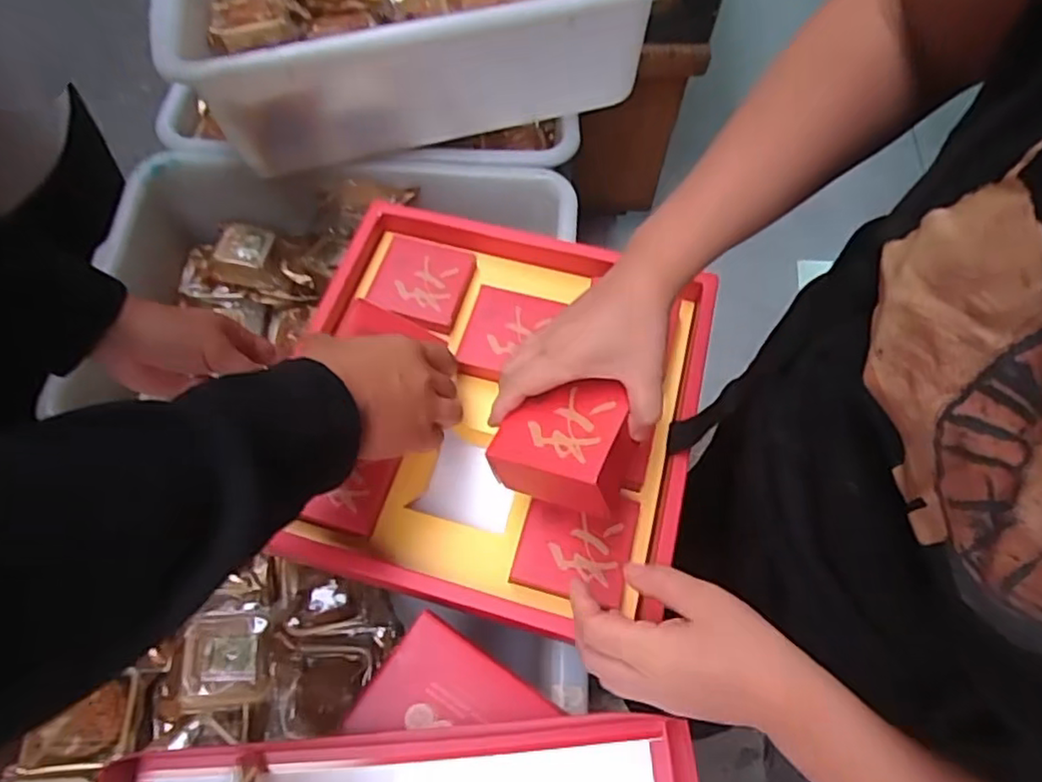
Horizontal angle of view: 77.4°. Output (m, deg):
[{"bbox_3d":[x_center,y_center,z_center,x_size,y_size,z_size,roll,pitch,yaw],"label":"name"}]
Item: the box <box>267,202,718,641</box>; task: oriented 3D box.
[{"bbox_3d":[-0.024,0.010,0.570,0.336,0.086,0.346,14,65,4],"label":"box"}]

